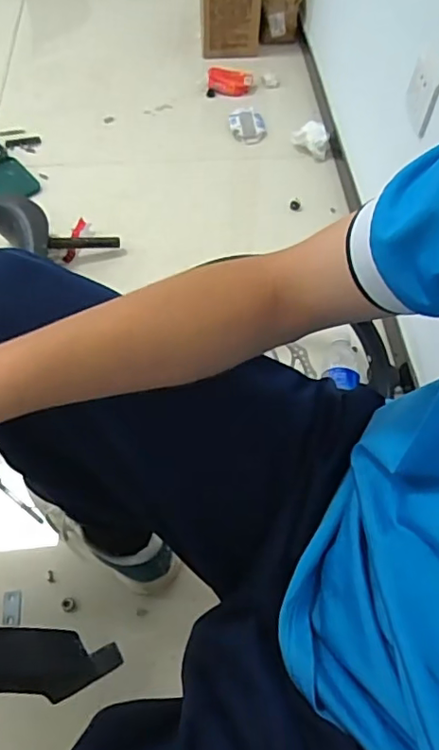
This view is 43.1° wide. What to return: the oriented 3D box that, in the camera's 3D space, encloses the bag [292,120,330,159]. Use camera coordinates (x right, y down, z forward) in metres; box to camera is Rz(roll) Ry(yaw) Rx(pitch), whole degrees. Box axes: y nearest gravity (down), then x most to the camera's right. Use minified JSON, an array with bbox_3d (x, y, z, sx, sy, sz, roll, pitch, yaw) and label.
[{"bbox_3d":[0.204,-0.528,1.245,0.085,0.056,0.061,14,58,7],"label":"bag"}]

